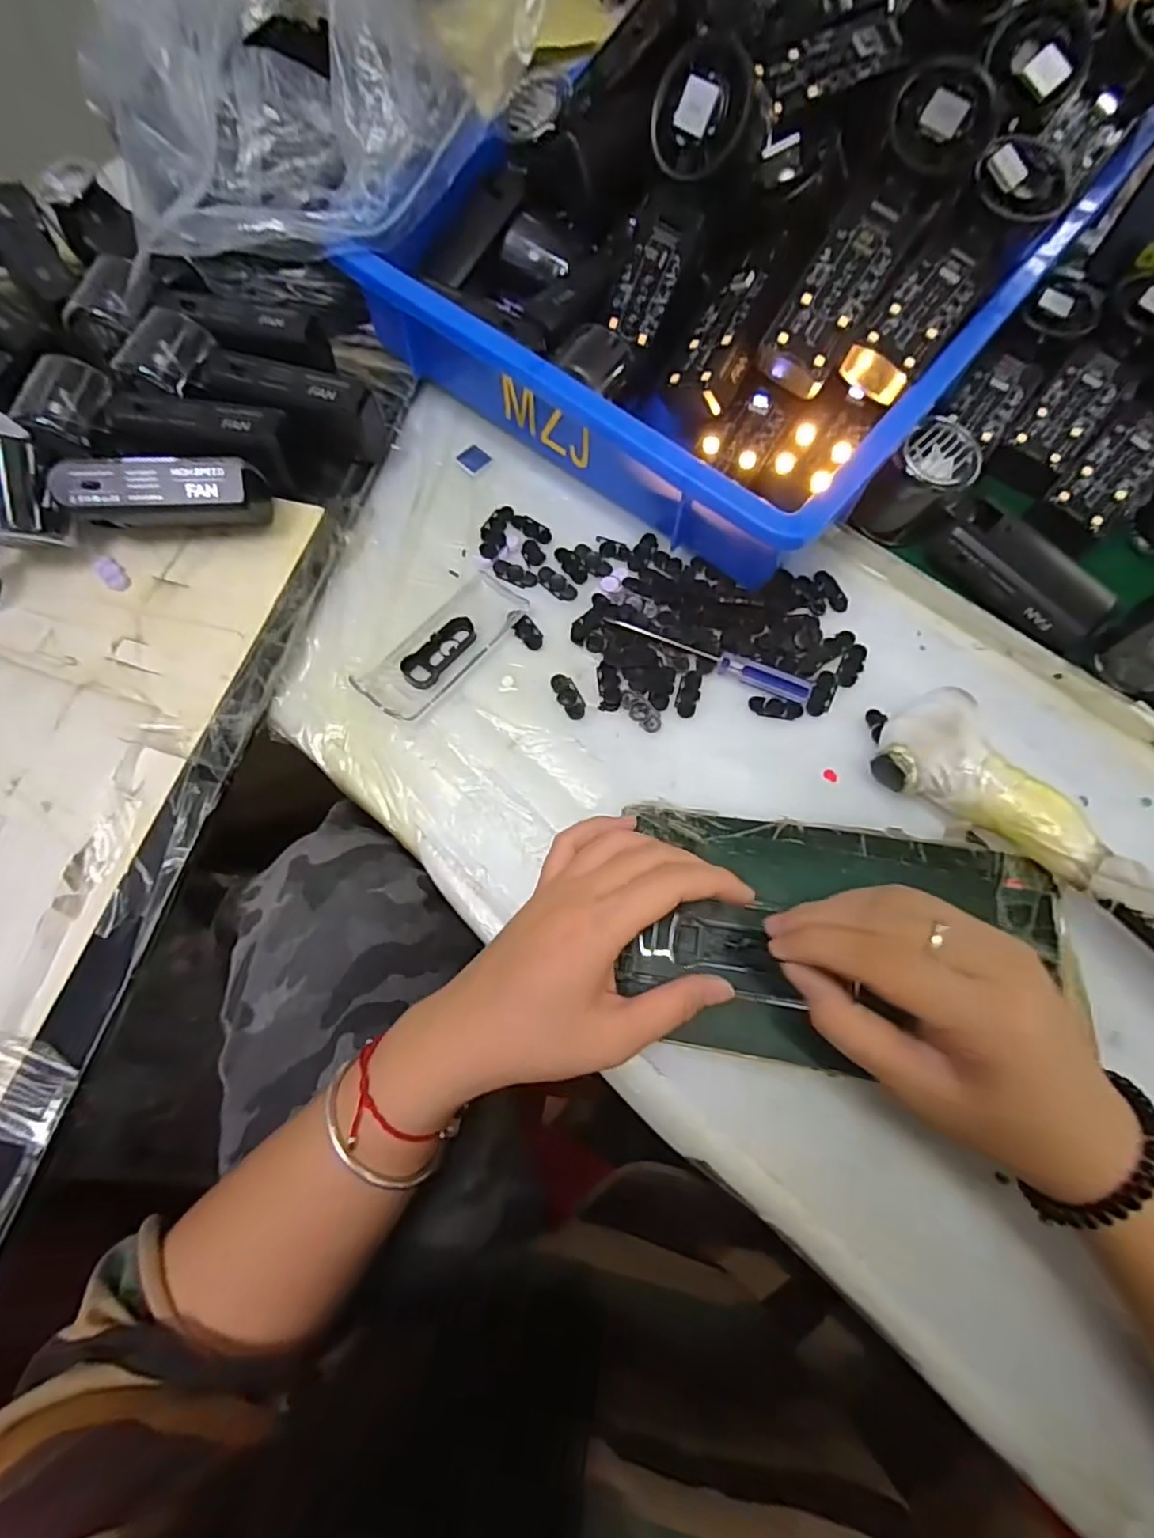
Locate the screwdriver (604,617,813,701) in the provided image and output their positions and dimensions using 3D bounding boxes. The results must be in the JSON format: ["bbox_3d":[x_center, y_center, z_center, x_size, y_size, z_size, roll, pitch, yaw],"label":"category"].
[{"bbox_3d":[0.077,-0.066,0.356,0.122,0.012,0.016,20,69,9],"label":"screwdriver"}]

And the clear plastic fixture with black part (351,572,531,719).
[{"bbox_3d":[-0.079,-0.076,0.364,0.046,0.009,0.108,37,72,14],"label":"clear plastic fixture with black part"}]

